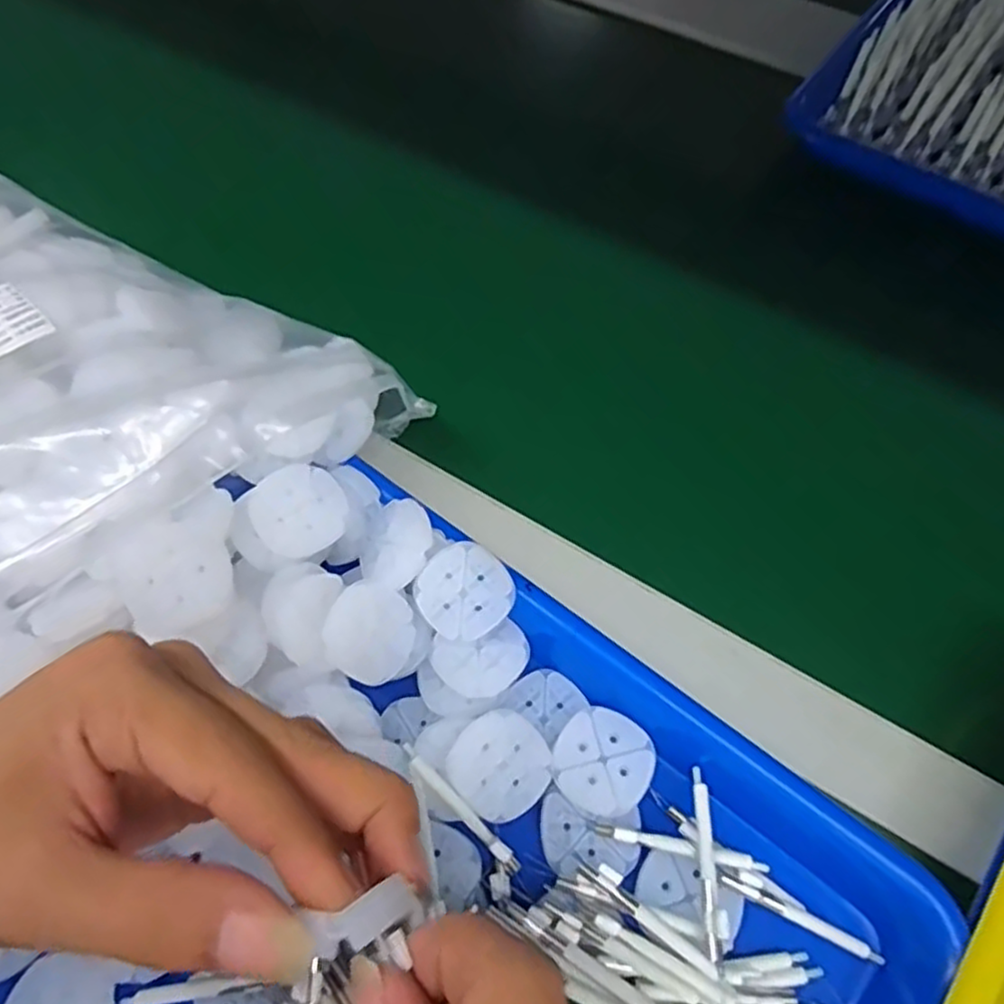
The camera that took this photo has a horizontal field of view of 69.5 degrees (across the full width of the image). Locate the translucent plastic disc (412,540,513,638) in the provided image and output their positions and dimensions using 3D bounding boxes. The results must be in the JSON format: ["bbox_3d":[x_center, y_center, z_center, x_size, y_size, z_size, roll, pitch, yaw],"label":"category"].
[{"bbox_3d":[-0.014,0.035,0.280,0.035,0.004,0.034,0,93,-2],"label":"translucent plastic disc"}]

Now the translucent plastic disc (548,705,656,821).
[{"bbox_3d":[0.037,0.096,0.267,0.035,0.004,0.036,0,62,0],"label":"translucent plastic disc"}]

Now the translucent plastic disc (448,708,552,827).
[{"bbox_3d":[0.000,0.096,0.264,0.034,0.006,0.035,0,62,0],"label":"translucent plastic disc"}]

